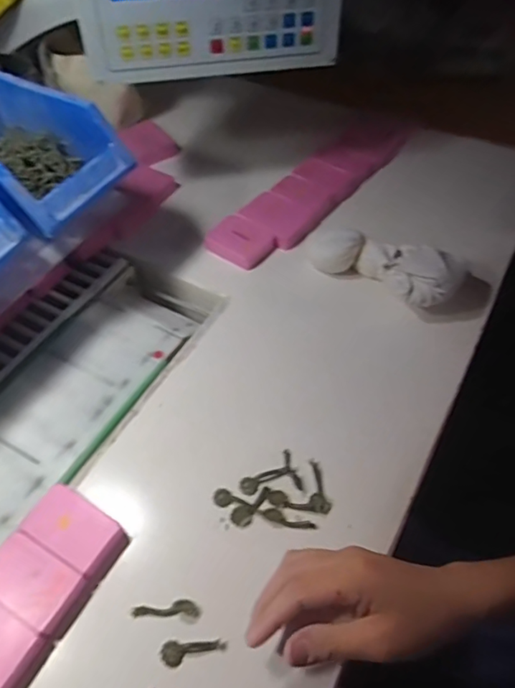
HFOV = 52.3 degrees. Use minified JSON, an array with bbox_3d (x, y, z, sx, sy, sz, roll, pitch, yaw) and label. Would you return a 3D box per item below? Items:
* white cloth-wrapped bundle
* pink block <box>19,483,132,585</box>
[{"bbox_3d":[0.137,-0.091,0.556,0.155,0.052,0.078,30,58,21],"label":"white cloth-wrapped bundle"},{"bbox_3d":[-0.144,0.148,0.417,0.076,0.014,0.045,26,56,18],"label":"pink block"}]

